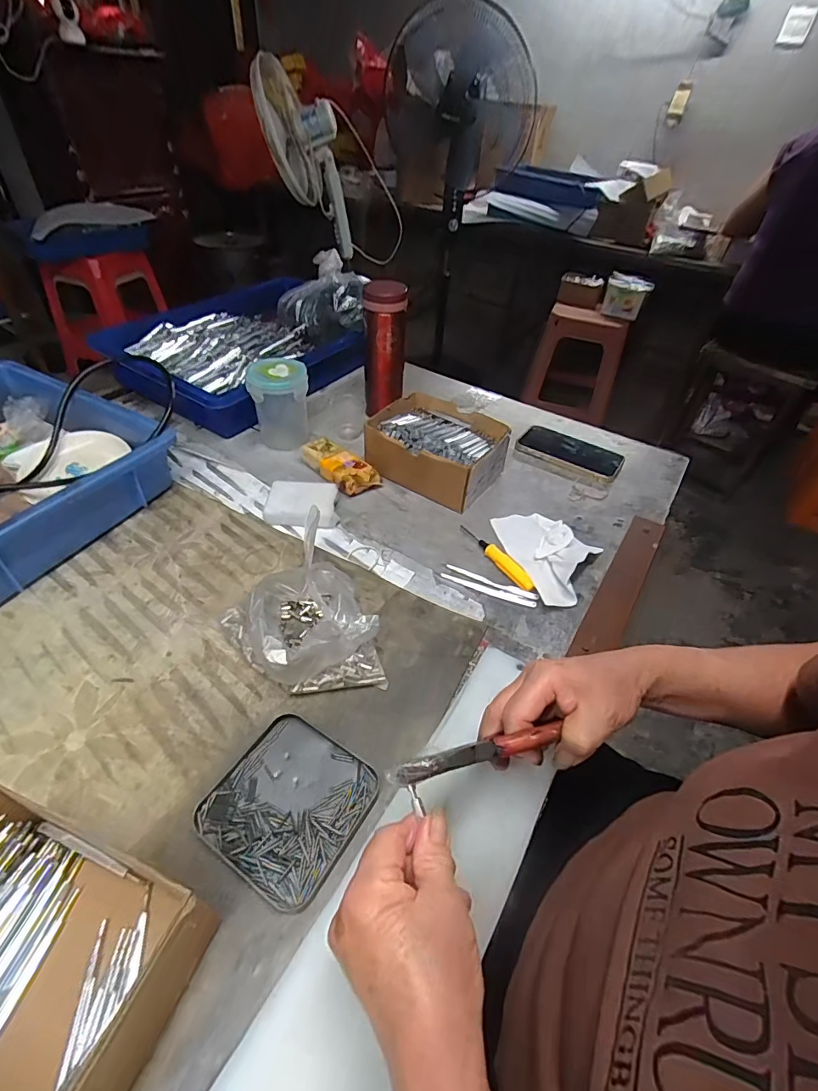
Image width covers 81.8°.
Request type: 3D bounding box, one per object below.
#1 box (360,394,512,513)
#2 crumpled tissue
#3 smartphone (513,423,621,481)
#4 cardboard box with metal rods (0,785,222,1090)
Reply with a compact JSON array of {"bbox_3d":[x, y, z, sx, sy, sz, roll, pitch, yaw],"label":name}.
[{"bbox_3d":[0.038,-0.131,0.630,0.172,0.060,0.135,21,46,15],"label":"box"},{"bbox_3d":[0.166,0.004,0.538,0.099,0.025,0.146,-10,46,-16],"label":"crumpled tissue"},{"bbox_3d":[0.234,-0.136,0.692,0.146,0.017,0.075,28,48,21],"label":"smartphone"},{"bbox_3d":[-0.201,0.218,0.250,0.153,0.067,0.113,17,45,11],"label":"cardboard box with metal rods"}]

